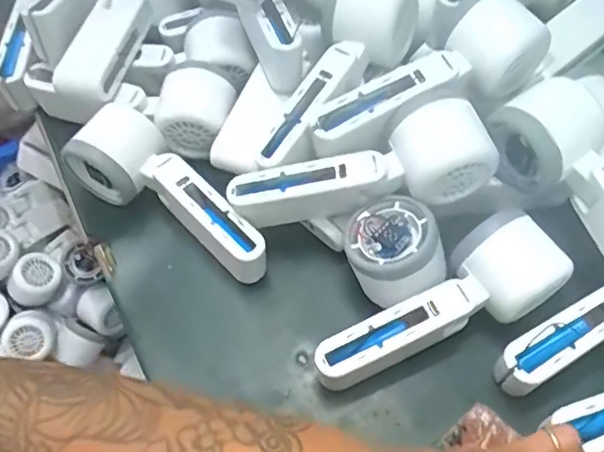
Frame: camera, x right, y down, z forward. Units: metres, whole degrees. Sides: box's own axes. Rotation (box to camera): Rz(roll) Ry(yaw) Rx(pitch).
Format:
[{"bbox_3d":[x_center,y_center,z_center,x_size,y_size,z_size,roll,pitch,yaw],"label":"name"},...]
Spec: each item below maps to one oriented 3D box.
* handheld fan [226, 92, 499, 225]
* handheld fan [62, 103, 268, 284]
[{"bbox_3d":[0.037,-0.035,0.378,0.164,0.050,0.054,-16,59,9],"label":"handheld fan"},{"bbox_3d":[-0.098,-0.018,0.405,0.065,0.053,0.165,-38,66,-19],"label":"handheld fan"}]

